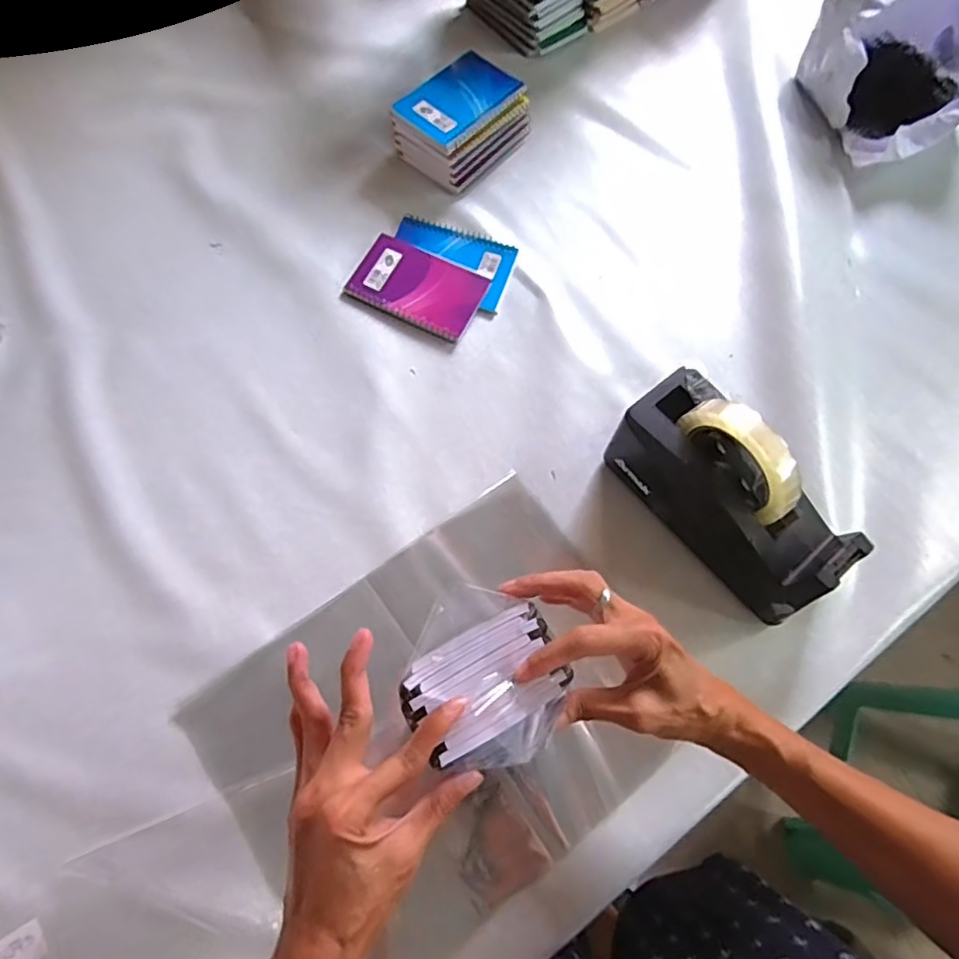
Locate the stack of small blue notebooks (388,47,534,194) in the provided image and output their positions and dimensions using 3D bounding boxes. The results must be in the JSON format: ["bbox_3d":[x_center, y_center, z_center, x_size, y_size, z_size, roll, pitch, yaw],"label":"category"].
[{"bbox_3d":[-0.017,-0.398,0.671,0.092,0.068,0.131,40,71,14],"label":"stack of small blue notebooks"}]

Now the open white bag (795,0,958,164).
[{"bbox_3d":[0.484,-0.473,0.683,0.170,0.126,0.189,-26,70,-13],"label":"open white bag"}]

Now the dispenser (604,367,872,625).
[{"bbox_3d":[0.199,0.008,0.478,0.070,0.132,0.191,-35,72,-15],"label":"dispenser"}]

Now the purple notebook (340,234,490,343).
[{"bbox_3d":[-0.062,-0.197,0.619,0.129,0.009,0.083,26,68,8],"label":"purple notebook"}]

